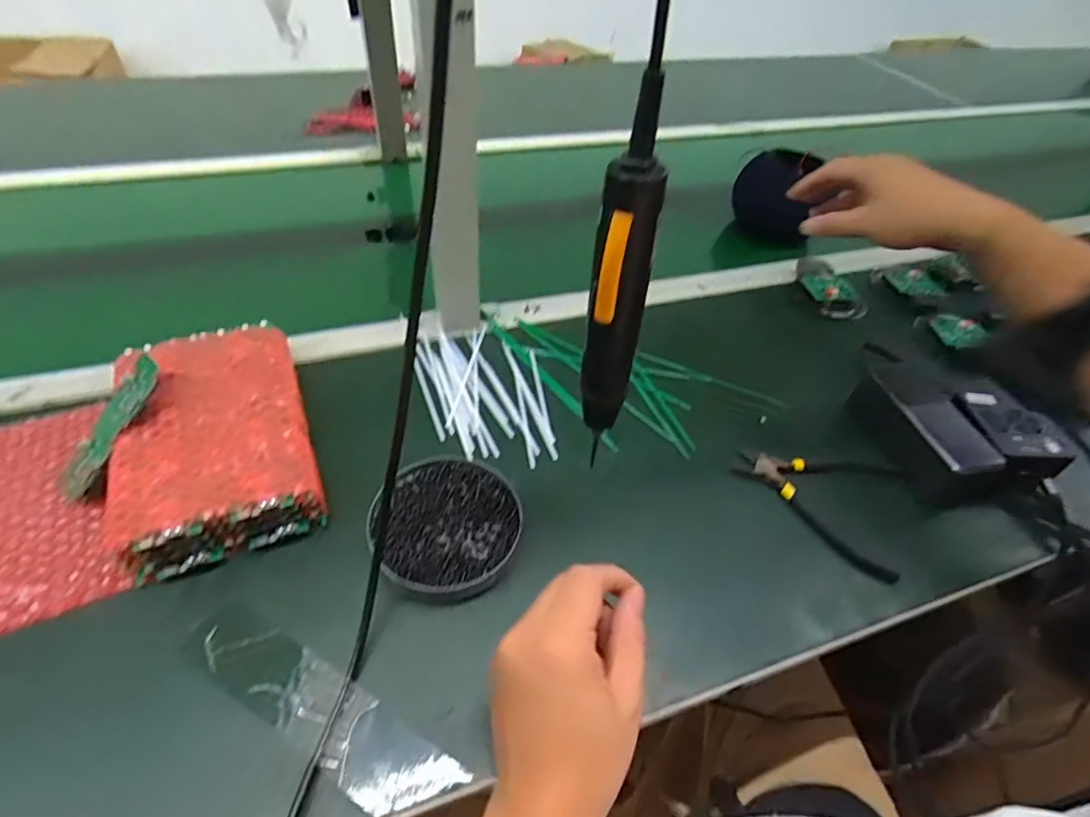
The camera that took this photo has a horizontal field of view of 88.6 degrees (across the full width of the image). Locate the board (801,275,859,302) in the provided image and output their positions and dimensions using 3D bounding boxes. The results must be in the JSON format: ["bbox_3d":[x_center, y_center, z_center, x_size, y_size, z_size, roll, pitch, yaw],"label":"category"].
[{"bbox_3d":[0.349,-0.149,0.685,0.053,0.009,0.050,-3,49,-8],"label":"board"}]

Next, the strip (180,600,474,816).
[{"bbox_3d":[-0.144,0.184,0.347,0.198,0.012,0.046,26,51,17],"label":"strip"}]

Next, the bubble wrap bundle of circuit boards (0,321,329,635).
[{"bbox_3d":[-0.355,0.044,0.418,0.330,0.054,0.214,-18,52,-20],"label":"bubble wrap bundle of circuit boards"}]

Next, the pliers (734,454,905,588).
[{"bbox_3d":[0.235,0.072,0.483,0.134,0.009,0.113,20,50,13],"label":"pliers"}]

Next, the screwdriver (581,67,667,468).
[{"bbox_3d":[0.043,-0.064,0.323,0.032,0.211,0.039,10,48,4],"label":"screwdriver"}]

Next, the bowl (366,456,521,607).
[{"bbox_3d":[-0.078,0.090,0.429,0.112,0.024,0.115,3,48,-3],"label":"bowl"}]

